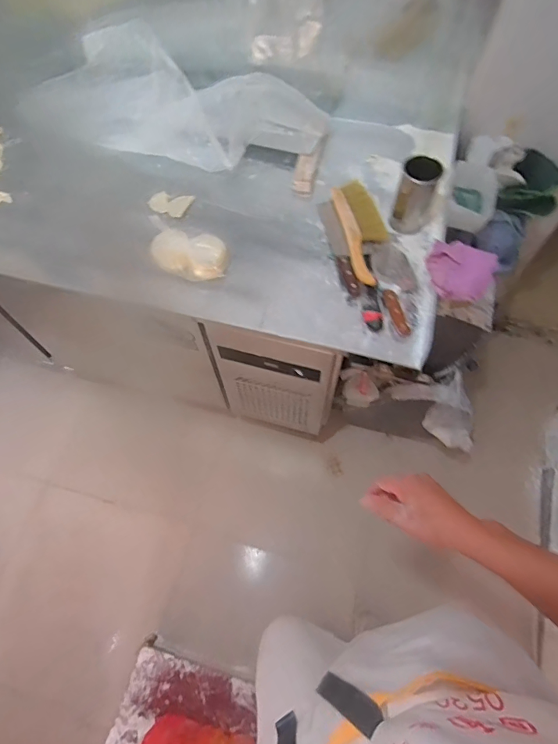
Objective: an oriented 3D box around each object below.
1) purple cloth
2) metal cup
[{"bbox_3d":[0.378,-0.211,0.855,0.135,0.053,0.127,29,66,15],"label":"purple cloth"},{"bbox_3d":[0.329,-0.425,0.985,0.083,0.160,0.084,0,62,0],"label":"metal cup"}]

